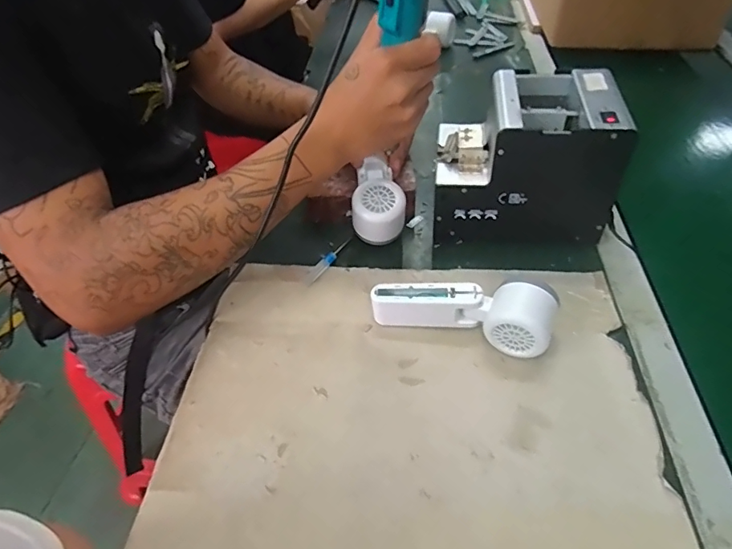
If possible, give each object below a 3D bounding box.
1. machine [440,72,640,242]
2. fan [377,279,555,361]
[{"bbox_3d":[0.173,-0.133,0.532,0.171,0.144,0.131,7,47,8],"label":"machine"},{"bbox_3d":[0.090,0.031,0.457,0.164,0.052,0.061,13,48,13],"label":"fan"}]

